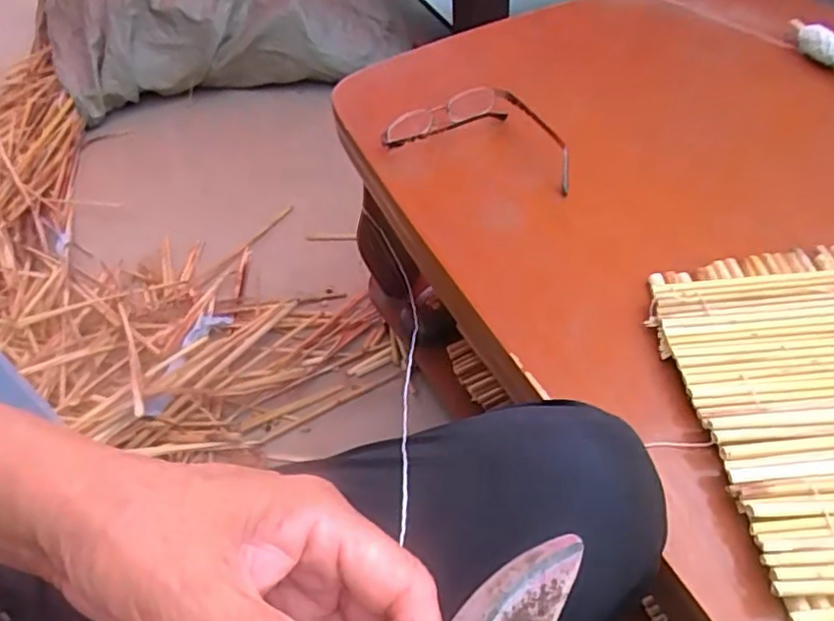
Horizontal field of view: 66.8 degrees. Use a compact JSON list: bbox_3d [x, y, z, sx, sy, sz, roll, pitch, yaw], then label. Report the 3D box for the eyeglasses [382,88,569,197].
[{"bbox_3d":[0.065,-0.164,0.571,0.166,0.029,0.102,15,53,17],"label":"eyeglasses"}]

